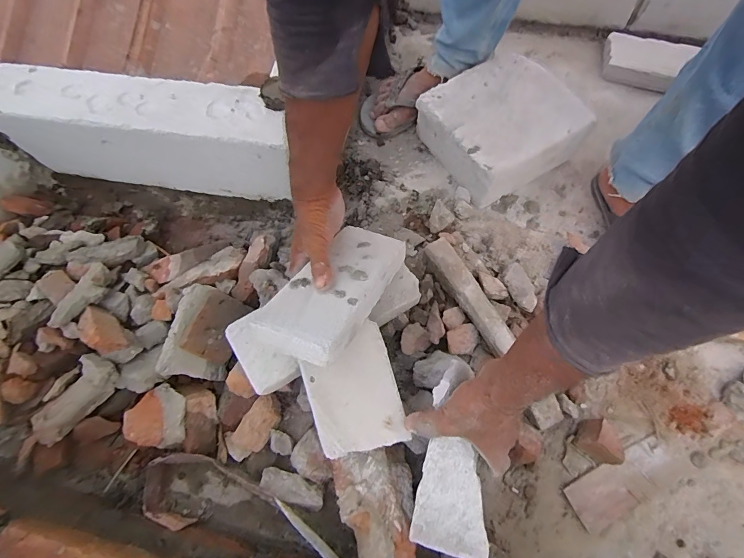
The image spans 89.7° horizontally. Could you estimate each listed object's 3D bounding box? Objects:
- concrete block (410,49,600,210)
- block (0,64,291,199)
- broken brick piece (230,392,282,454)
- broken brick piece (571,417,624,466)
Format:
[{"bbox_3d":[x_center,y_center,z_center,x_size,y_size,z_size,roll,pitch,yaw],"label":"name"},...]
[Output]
[{"bbox_3d":[0.217,-0.260,0.648,0.203,0.107,0.199,-29,70,-9],"label":"concrete block"},{"bbox_3d":[-0.353,-0.235,0.613,0.466,0.147,0.099,8,69,6],"label":"block"},{"bbox_3d":[-0.152,0.195,0.506,0.042,0.021,0.073,30,73,13],"label":"broken brick piece"},{"bbox_3d":[0.301,0.214,0.491,0.049,0.050,0.039,40,75,16],"label":"broken brick piece"}]

